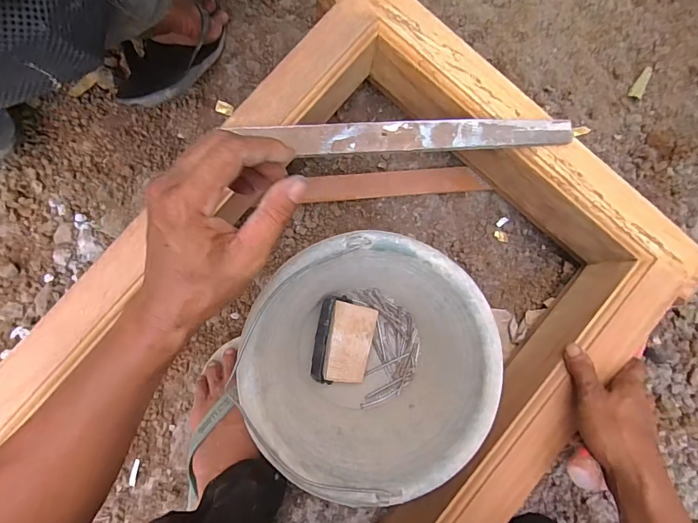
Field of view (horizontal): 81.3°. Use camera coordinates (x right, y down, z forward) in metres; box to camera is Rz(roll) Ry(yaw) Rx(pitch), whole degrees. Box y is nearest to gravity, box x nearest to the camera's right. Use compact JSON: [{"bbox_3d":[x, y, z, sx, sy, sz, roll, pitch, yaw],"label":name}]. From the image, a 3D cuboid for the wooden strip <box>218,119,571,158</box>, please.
[{"bbox_3d":[0.067,-0.132,0.430,0.335,0.010,0.033,-2,87,-3],"label":"wooden strip"}]

